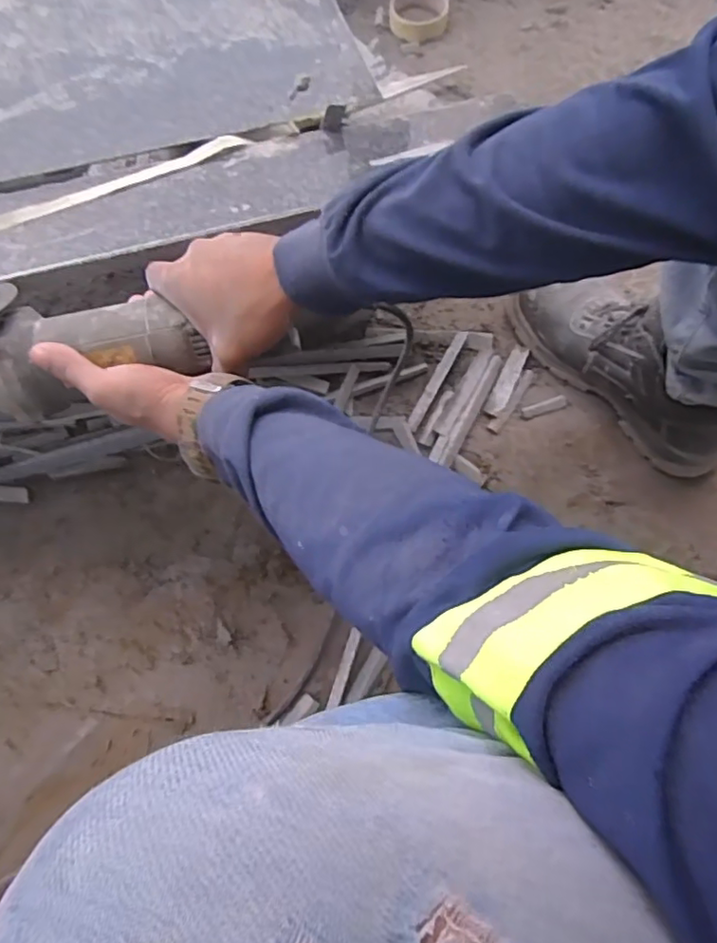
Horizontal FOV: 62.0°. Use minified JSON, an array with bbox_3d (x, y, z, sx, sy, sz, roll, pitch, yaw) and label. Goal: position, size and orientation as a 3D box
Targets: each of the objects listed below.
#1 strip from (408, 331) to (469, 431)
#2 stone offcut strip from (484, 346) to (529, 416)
[{"bbox_3d":[0.089,-0.103,0.662,0.012,0.006,0.137,27,72,7],"label":"strip"},{"bbox_3d":[0.166,-0.101,0.668,0.019,0.016,0.082,26,72,7],"label":"stone offcut strip"}]

